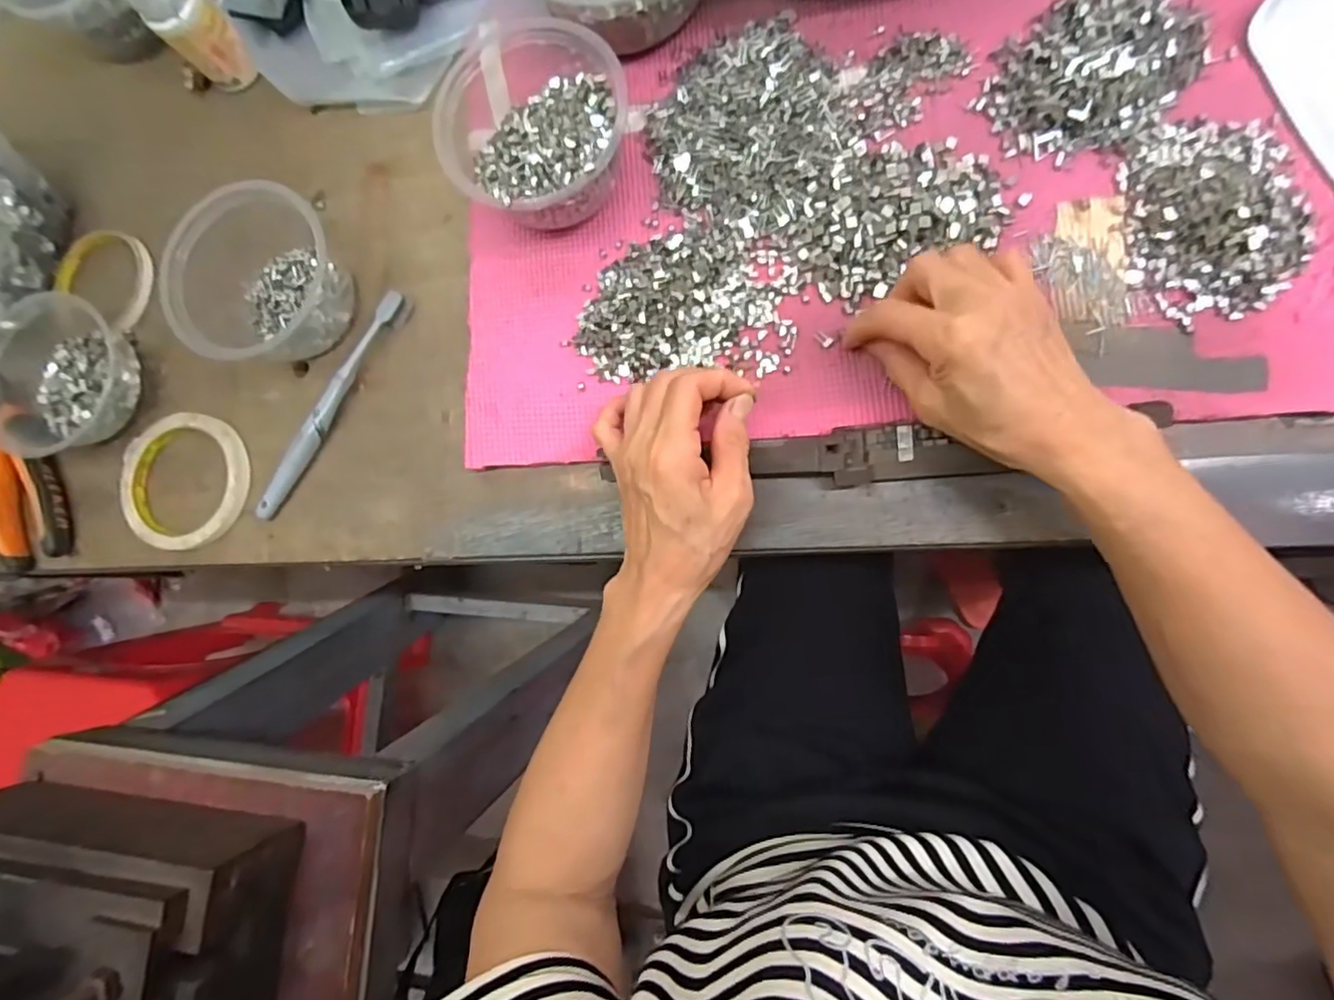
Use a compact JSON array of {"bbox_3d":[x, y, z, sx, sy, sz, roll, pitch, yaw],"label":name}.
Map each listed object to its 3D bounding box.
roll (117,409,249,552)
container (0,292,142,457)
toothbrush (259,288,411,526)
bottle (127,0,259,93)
[{"bbox_3d":[-0.349,-0.015,0.444,0.099,0.014,0.093,-1,83,9],"label":"roll"},{"bbox_3d":[-0.441,-0.091,0.449,0.112,0.032,0.115,-1,83,9],"label":"container"},{"bbox_3d":[-0.234,-0.066,0.430,0.017,0.011,0.179,33,89,11],"label":"toothbrush"},{"bbox_3d":[-0.339,-0.341,0.447,0.049,0.086,0.046,43,95,7],"label":"bottle"}]

